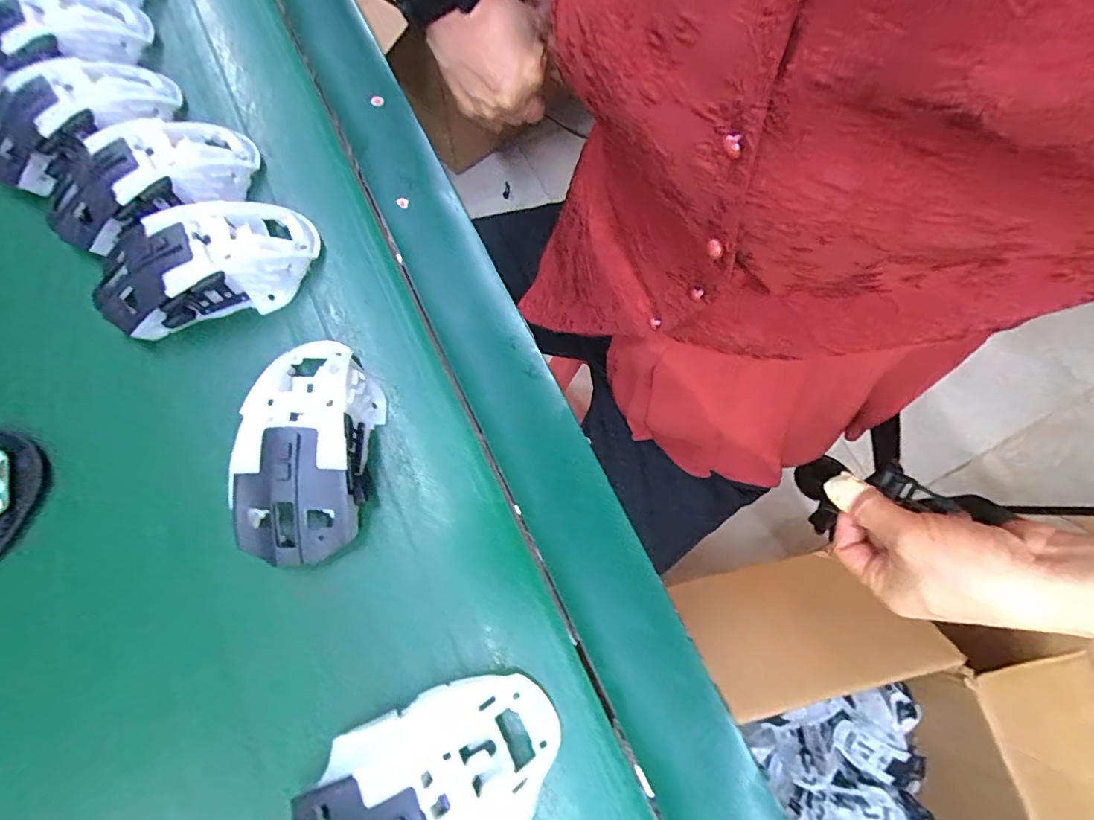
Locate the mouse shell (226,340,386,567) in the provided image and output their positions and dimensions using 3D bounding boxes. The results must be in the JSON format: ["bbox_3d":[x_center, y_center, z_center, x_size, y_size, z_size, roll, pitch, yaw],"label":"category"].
[{"bbox_3d":[-0.122,0.015,0.245,0.061,0.038,0.115,-1,70,-1],"label":"mouse shell"}]

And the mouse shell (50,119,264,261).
[{"bbox_3d":[-0.233,-0.138,0.286,0.113,0.032,0.059,-40,75,-14],"label":"mouse shell"}]

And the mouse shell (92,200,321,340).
[{"bbox_3d":[-0.191,-0.084,0.274,0.110,0.039,0.061,-20,71,-8],"label":"mouse shell"}]

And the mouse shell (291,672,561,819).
[{"bbox_3d":[-0.050,0.158,0.205,0.113,0.037,0.062,-28,73,-10],"label":"mouse shell"}]

